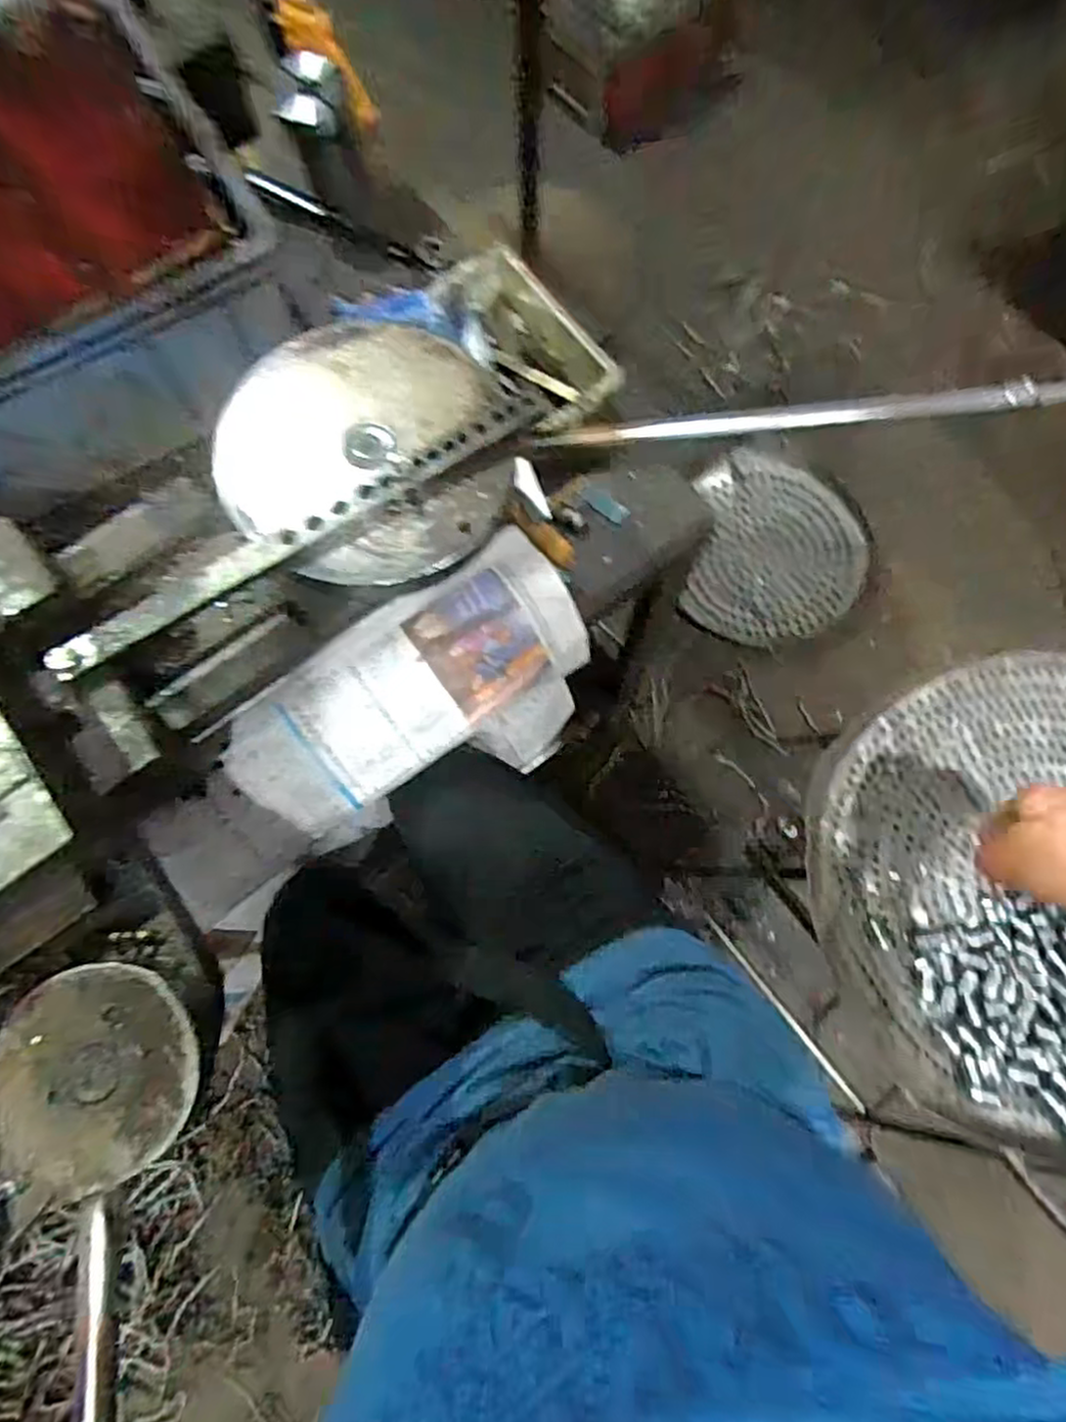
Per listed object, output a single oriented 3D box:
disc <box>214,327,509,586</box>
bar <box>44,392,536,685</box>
[{"bbox_3d":[-0.110,-0.170,0.467,0.179,0.019,0.188,0,75,-1],"label":"disc"},{"bbox_3d":[-0.136,-0.110,0.446,0.323,0.022,0.028,-31,77,-8],"label":"bar"}]

